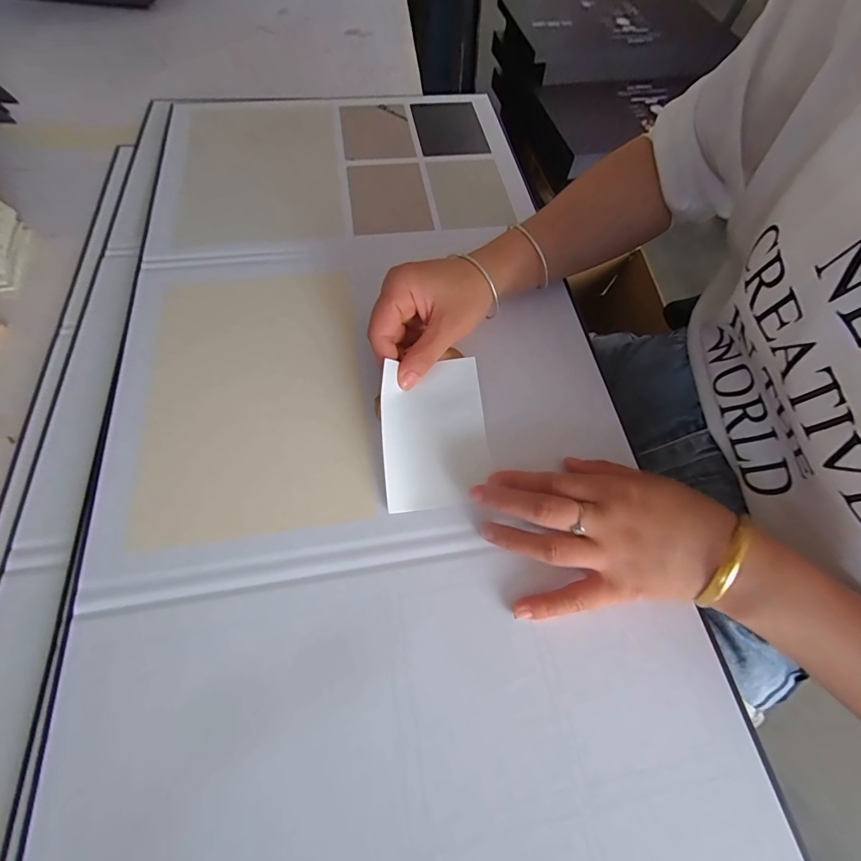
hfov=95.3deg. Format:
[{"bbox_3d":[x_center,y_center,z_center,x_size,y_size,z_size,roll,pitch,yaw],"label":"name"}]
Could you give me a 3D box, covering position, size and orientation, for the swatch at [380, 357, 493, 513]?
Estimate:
[{"bbox_3d":[0.003,0.002,0.285,0.076,0.011,0.104,-6,78,-7],"label":"swatch"}]

